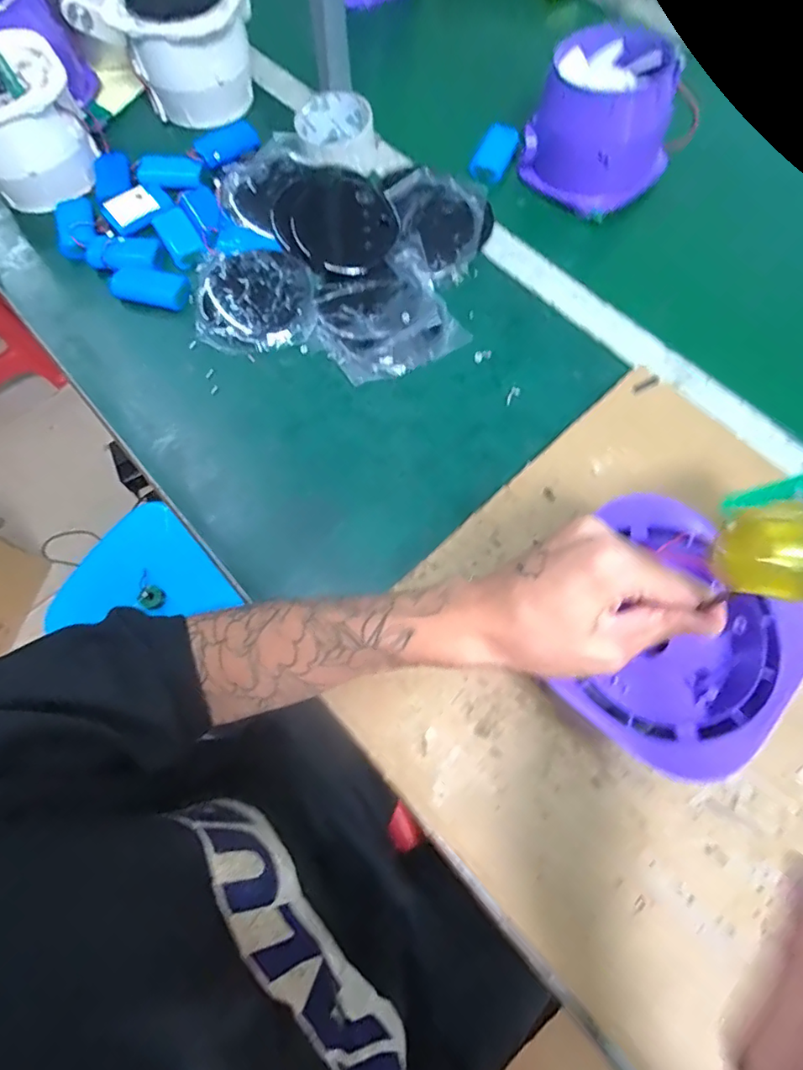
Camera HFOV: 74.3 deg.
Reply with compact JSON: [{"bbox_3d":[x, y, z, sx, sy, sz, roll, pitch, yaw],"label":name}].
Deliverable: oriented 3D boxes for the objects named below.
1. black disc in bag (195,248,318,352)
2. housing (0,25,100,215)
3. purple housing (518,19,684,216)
[{"bbox_3d":[-0.139,-0.224,0.504,0.112,0.022,0.105,-1,67,3],"label":"black disc in bag"},{"bbox_3d":[-0.401,-0.425,0.549,0.136,0.089,0.142,-27,68,-8],"label":"housing"},{"bbox_3d":[0.206,-0.431,0.544,0.142,0.087,0.133,11,68,8],"label":"purple housing"}]

